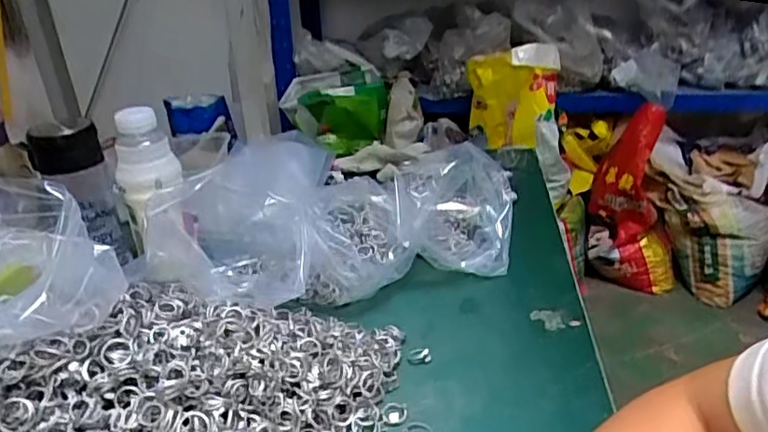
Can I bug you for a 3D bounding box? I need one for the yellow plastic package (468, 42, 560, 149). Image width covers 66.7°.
[{"bbox_3d":[0.418,-0.374,1.829,0.274,0.322,0.111,-6,25,-10],"label":"yellow plastic package"}]

